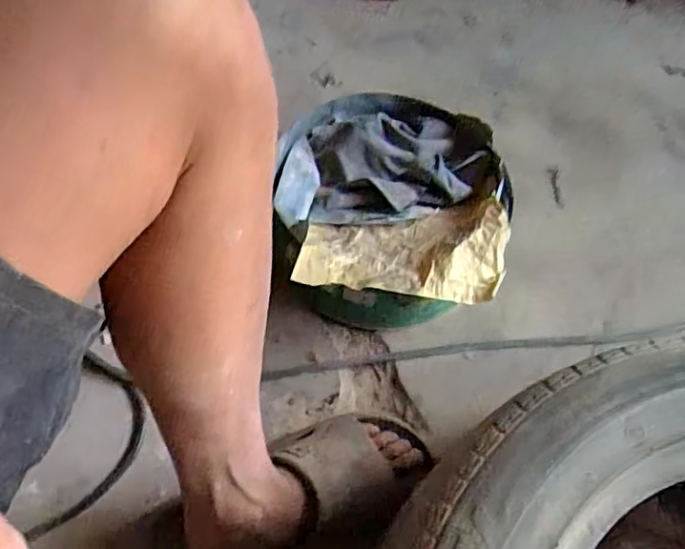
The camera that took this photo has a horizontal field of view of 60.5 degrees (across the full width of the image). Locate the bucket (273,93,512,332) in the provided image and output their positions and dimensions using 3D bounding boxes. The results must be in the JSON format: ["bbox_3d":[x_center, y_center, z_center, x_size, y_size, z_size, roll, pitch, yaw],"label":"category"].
[{"bbox_3d":[0.046,-0.073,0.671,0.254,0.129,0.278,7,59,-1],"label":"bucket"}]

